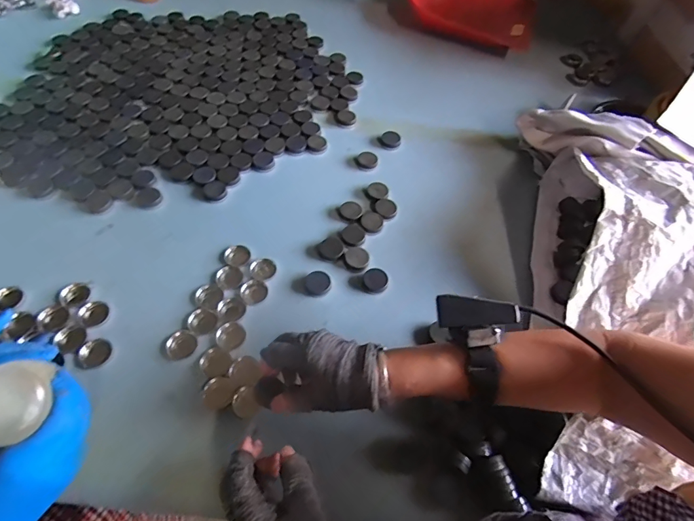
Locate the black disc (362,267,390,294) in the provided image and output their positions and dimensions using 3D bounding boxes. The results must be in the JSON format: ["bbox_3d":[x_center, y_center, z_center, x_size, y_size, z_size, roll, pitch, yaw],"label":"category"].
[{"bbox_3d":[0.038,0.025,0.533,0.032,0.004,0.037,-7,58,-9],"label":"black disc"}]

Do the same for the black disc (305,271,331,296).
[{"bbox_3d":[-0.037,0.029,0.526,0.033,0.007,0.033,2,57,-3],"label":"black disc"}]

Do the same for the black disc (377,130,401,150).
[{"bbox_3d":[0.074,-0.204,0.683,0.036,0.009,0.036,2,57,-3],"label":"black disc"}]

